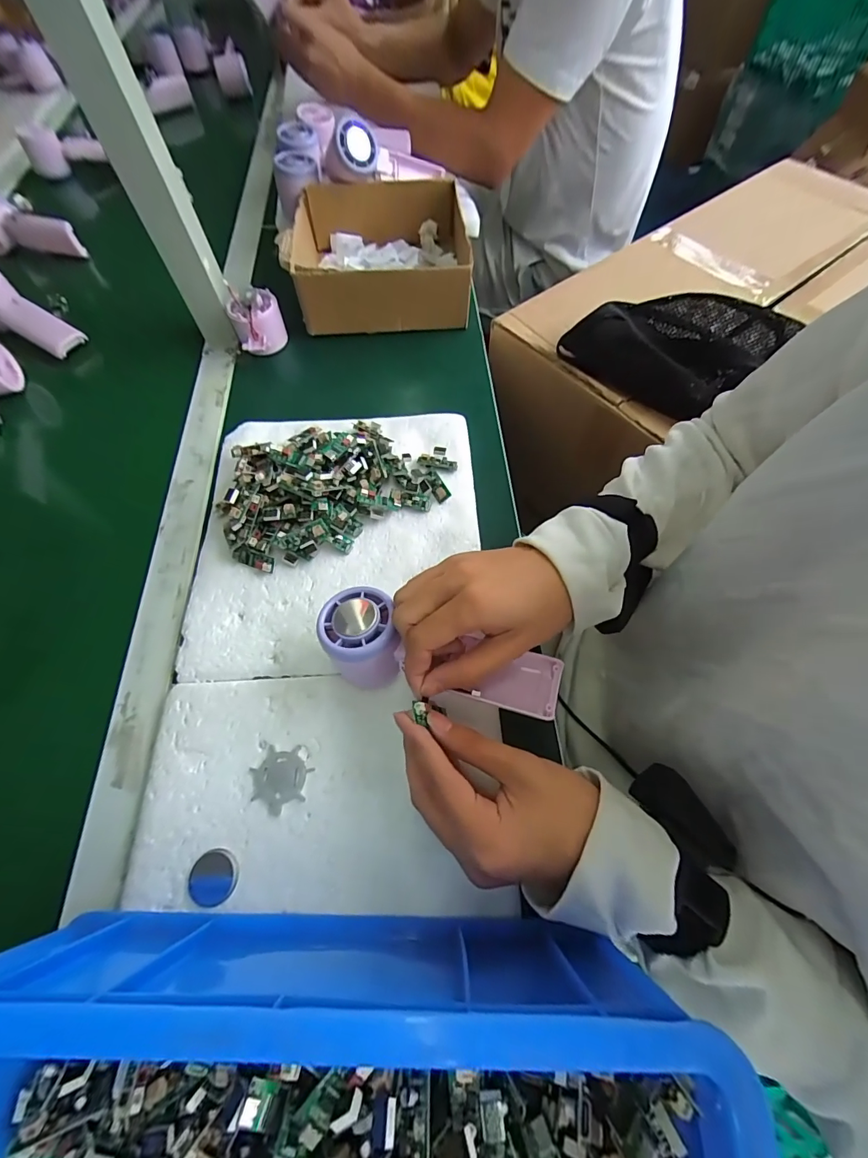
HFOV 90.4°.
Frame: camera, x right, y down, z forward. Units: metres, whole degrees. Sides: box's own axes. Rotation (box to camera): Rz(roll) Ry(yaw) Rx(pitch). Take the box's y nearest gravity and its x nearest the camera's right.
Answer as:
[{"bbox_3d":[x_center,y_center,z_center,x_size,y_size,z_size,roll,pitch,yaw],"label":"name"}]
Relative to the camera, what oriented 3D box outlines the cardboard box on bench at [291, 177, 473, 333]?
[{"bbox_3d":[-0.068,-0.410,0.547,0.213,0.070,0.221,-7,62,-3],"label":"cardboard box on bench"}]

